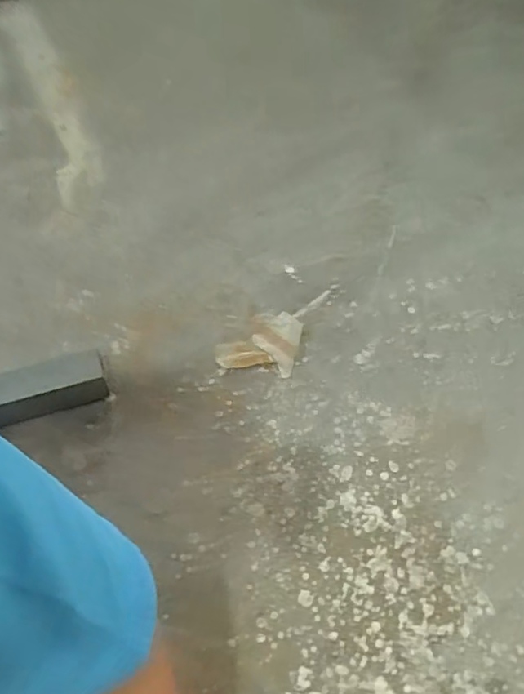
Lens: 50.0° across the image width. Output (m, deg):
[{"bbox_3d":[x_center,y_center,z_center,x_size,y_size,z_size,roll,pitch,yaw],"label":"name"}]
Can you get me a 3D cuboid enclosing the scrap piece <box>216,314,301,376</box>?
[{"bbox_3d":[-0.003,-0.009,0.835,0.112,0.007,0.106,10,57,6],"label":"scrap piece"}]

